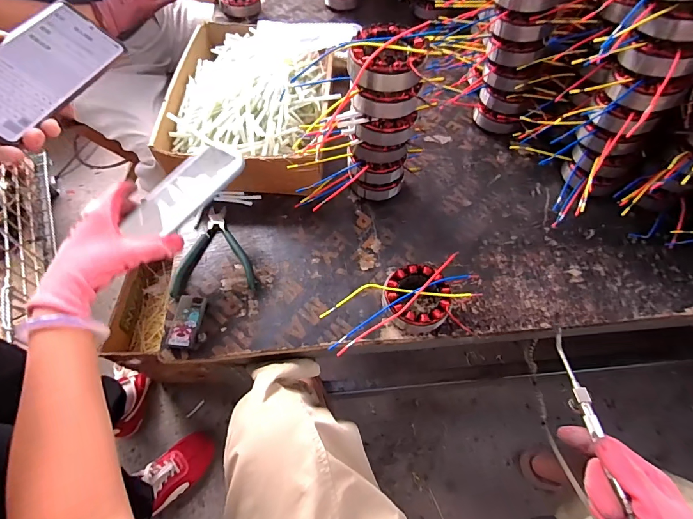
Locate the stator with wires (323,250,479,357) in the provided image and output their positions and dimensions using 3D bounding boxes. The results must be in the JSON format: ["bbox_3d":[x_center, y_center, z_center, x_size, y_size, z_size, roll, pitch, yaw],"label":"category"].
[{"bbox_3d":[0.075,0.058,0.502,0.216,0.041,0.092,-11,61,-6],"label":"stator with wires"}]

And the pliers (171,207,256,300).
[{"bbox_3d":[-0.190,-0.017,0.552,0.108,0.015,0.140,-7,61,-4],"label":"pliers"}]

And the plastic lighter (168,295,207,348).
[{"bbox_3d":[-0.207,0.079,0.497,0.035,0.007,0.068,2,61,1],"label":"plastic lighter"}]

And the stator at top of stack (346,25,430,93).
[{"bbox_3d":[0.046,-0.229,0.432,0.082,0.042,0.078,5,61,3],"label":"stator at top of stack"}]

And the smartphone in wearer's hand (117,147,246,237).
[{"bbox_3d":[-0.197,-0.083,0.457,0.084,0.012,0.142,32,70,29],"label":"smartphone in wearer's hand"}]

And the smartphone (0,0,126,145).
[{"bbox_3d":[-0.301,-0.186,0.376,0.071,0.005,0.157,34,63,-16],"label":"smartphone"}]

